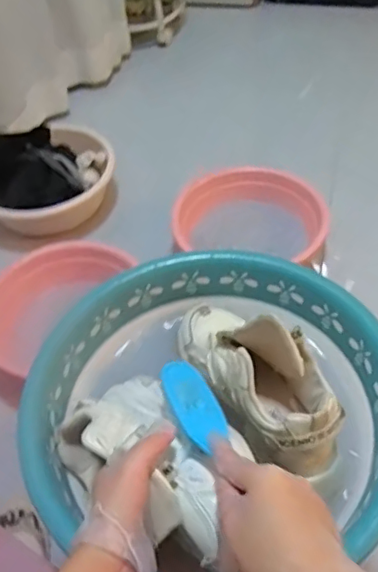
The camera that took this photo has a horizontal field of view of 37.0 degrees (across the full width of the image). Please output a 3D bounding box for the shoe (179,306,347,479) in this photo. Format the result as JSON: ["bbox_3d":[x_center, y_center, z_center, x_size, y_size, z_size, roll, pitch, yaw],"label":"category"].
[{"bbox_3d":[0.066,0.080,0.566,0.083,0.107,0.217,-27,53,-16],"label":"shoe"}]

